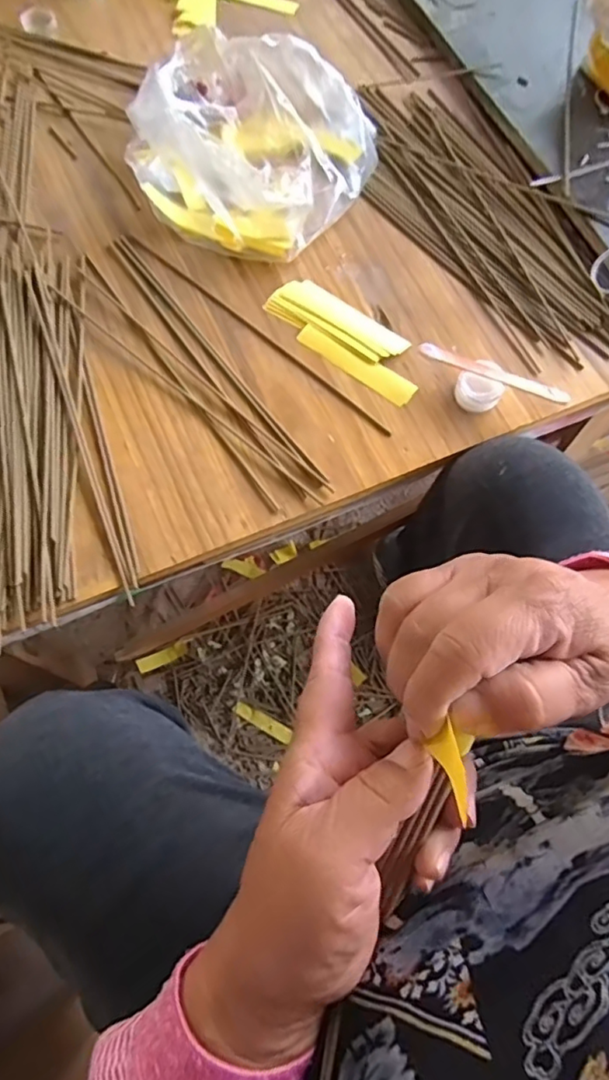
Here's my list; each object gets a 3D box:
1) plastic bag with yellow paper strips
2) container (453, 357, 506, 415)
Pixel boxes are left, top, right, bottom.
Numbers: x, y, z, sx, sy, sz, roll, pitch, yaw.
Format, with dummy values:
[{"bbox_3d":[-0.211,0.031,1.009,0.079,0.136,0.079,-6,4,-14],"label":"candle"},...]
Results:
[{"bbox_3d":[-0.054,-0.382,0.527,0.214,0.098,0.205,30,73,11],"label":"plastic bag with yellow paper strips"},{"bbox_3d":[0.147,-0.127,0.472,0.037,0.027,0.034,0,70,1],"label":"container"}]

